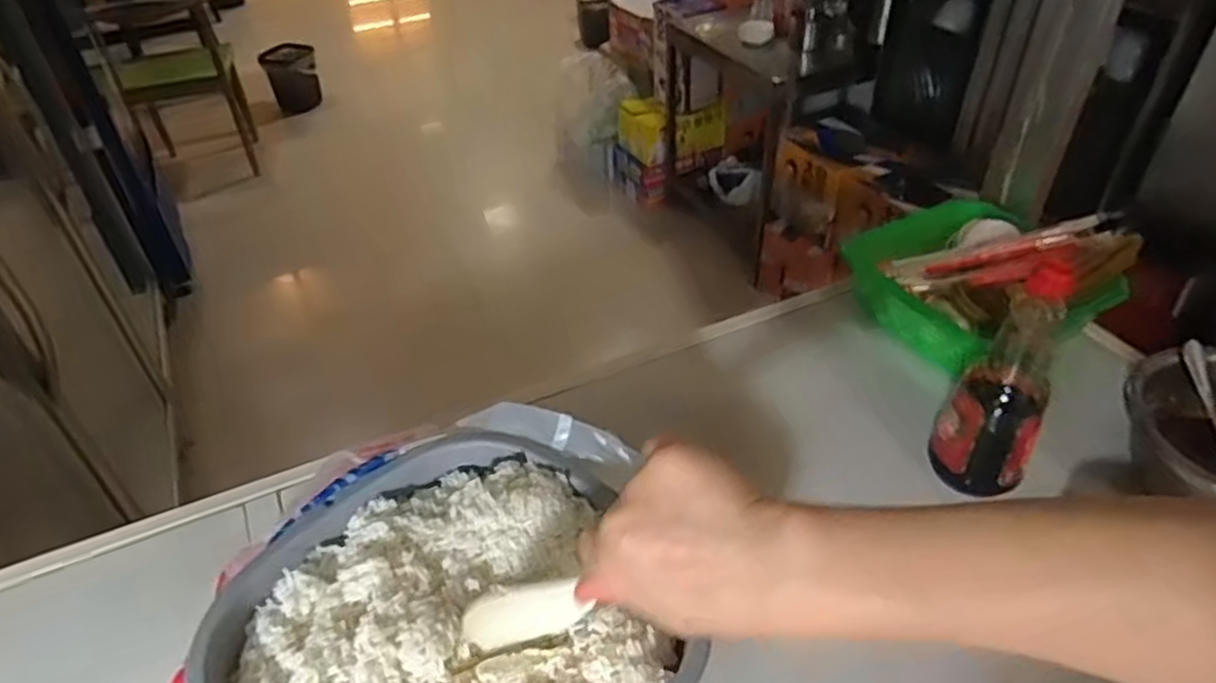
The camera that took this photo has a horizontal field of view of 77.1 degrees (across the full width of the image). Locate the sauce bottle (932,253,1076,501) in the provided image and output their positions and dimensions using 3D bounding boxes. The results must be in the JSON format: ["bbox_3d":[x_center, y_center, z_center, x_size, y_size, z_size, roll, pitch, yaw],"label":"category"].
[{"bbox_3d":[0.306,0.031,0.583,0.069,0.197,0.056,28,48,30],"label":"sauce bottle"}]

